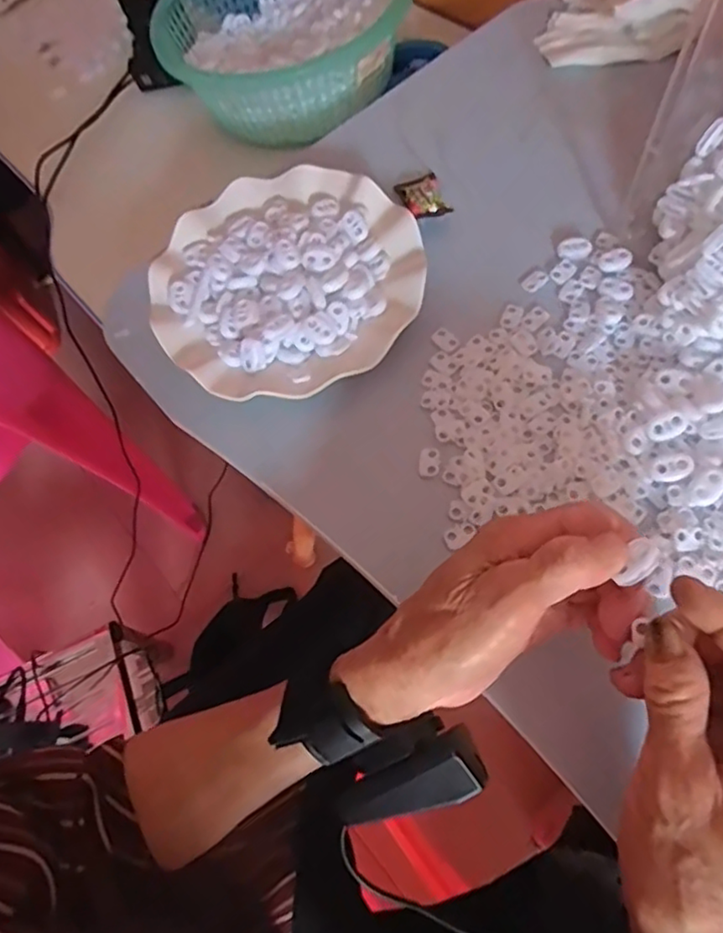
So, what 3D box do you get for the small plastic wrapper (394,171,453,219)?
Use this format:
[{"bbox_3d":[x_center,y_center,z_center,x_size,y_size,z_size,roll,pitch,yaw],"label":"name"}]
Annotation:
[{"bbox_3d":[0.045,-0.196,0.452,0.030,0.016,0.049,-15,63,3],"label":"small plastic wrapper"}]

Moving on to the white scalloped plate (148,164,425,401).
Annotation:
[{"bbox_3d":[-0.052,-0.129,0.420,0.176,0.024,0.178,-4,64,8],"label":"white scalloped plate"}]

